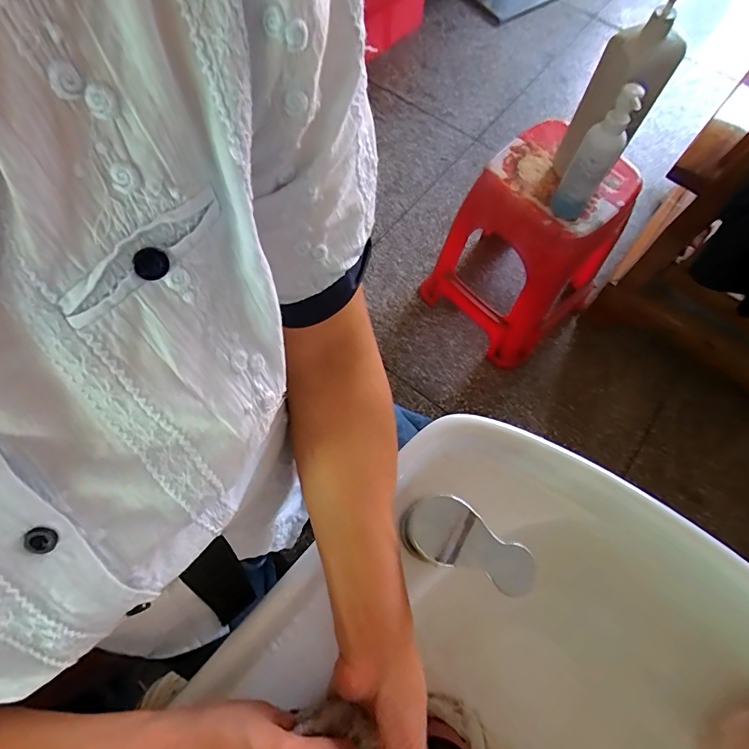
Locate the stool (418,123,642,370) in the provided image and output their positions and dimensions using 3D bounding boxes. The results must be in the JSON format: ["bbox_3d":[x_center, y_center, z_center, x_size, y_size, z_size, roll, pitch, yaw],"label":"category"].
[{"bbox_3d":[0.358,-0.301,1.112,0.315,0.467,0.335,-42,74,-15],"label":"stool"}]

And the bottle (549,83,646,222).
[{"bbox_3d":[0.377,-0.367,0.778,0.066,0.254,0.055,30,71,11],"label":"bottle"}]

